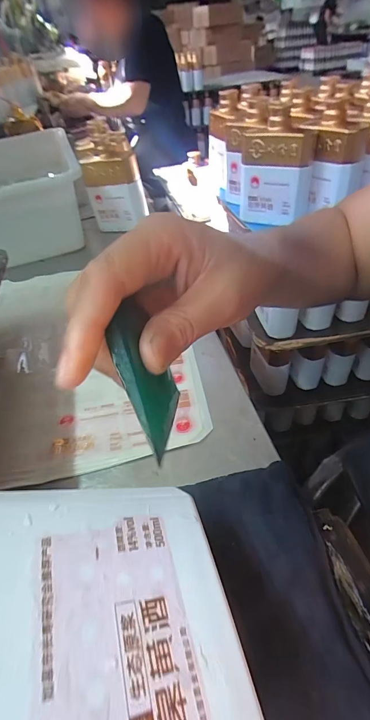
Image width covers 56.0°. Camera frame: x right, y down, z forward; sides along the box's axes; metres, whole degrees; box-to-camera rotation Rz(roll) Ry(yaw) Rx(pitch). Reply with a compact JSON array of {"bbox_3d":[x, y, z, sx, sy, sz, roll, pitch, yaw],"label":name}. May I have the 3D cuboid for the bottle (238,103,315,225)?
[{"bbox_3d":[0.152,-0.318,0.583,0.115,0.157,0.059,16,47,23],"label":"bottle"}]

